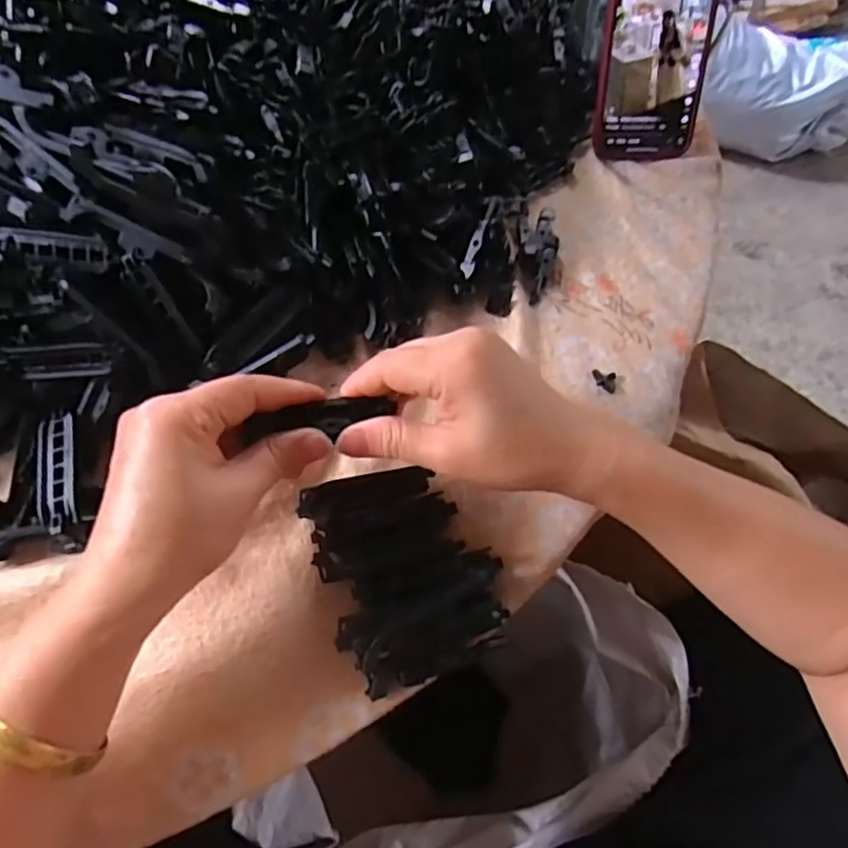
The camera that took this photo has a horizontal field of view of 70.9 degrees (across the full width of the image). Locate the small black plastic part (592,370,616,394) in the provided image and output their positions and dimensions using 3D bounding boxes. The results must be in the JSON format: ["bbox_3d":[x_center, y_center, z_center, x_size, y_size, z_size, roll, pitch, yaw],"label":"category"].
[{"bbox_3d":[0.111,-0.027,0.368,0.015,0.004,0.013,13,63,6],"label":"small black plastic part"}]

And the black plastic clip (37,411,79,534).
[{"bbox_3d":[-0.189,0.023,0.306,0.019,0.006,0.066,-16,65,-6],"label":"black plastic clip"}]

